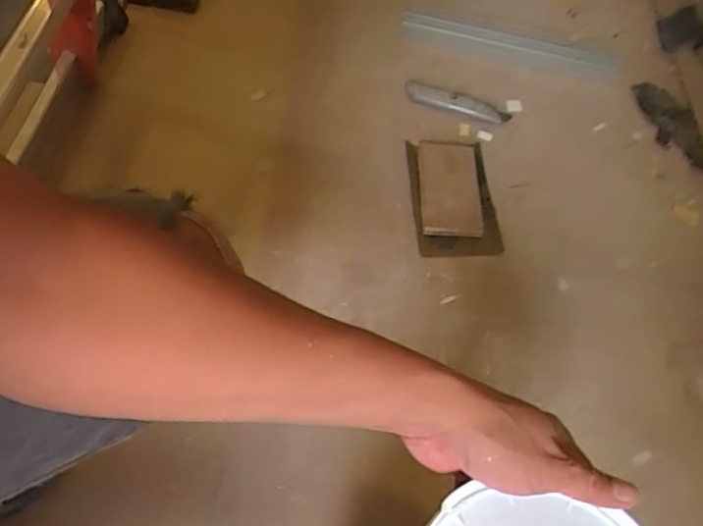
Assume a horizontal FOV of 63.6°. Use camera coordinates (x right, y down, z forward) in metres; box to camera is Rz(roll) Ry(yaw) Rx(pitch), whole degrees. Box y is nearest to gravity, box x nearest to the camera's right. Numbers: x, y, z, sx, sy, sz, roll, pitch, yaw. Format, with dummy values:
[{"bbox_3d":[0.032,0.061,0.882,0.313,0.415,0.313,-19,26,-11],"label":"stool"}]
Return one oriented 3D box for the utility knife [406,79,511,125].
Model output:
[{"bbox_3d":[0.156,-0.236,0.838,0.156,0.024,0.029,17,65,5],"label":"utility knife"}]

